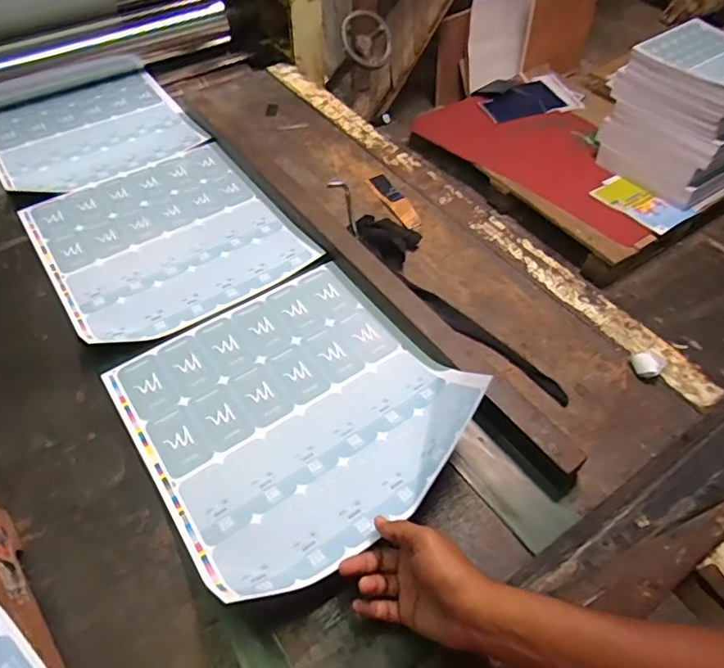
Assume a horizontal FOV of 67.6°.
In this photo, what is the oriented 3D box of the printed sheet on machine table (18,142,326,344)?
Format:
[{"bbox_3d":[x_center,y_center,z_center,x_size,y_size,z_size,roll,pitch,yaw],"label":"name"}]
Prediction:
[{"bbox_3d":[-0.316,-0.161,0.869,0.350,0.016,0.386,-29,58,-22],"label":"printed sheet on machine table"}]

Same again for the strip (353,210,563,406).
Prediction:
[{"bbox_3d":[0.118,-0.056,0.777,0.094,0.029,0.426,-24,56,-19],"label":"strip"}]

